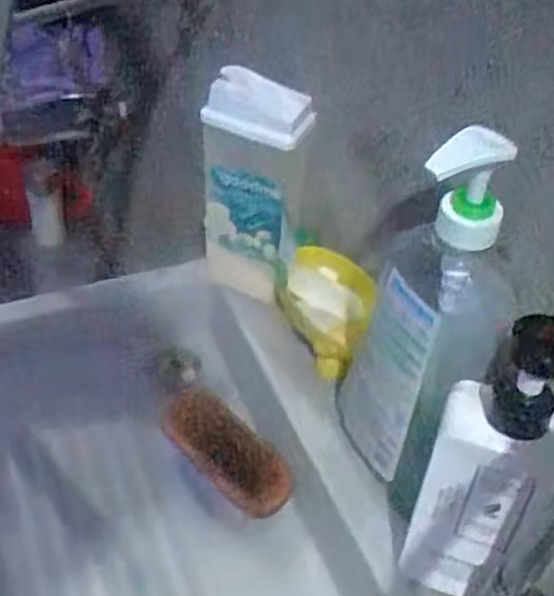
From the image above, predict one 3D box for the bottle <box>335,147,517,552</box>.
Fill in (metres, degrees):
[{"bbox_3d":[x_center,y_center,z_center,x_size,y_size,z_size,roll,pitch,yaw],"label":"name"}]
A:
[{"bbox_3d":[0.100,0.034,0.522,0.083,0.300,0.077,24,47,17],"label":"bottle"}]

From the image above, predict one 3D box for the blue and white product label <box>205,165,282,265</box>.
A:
[{"bbox_3d":[-0.029,-0.073,0.684,0.080,0.089,0.013,24,47,17],"label":"blue and white product label"}]

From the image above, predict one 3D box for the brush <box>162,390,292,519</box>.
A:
[{"bbox_3d":[-0.045,0.133,0.683,0.139,0.029,0.051,37,52,27],"label":"brush"}]

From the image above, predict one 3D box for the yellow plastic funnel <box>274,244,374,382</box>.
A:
[{"bbox_3d":[0.041,0.013,0.694,0.079,0.055,0.114,11,45,3],"label":"yellow plastic funnel"}]

